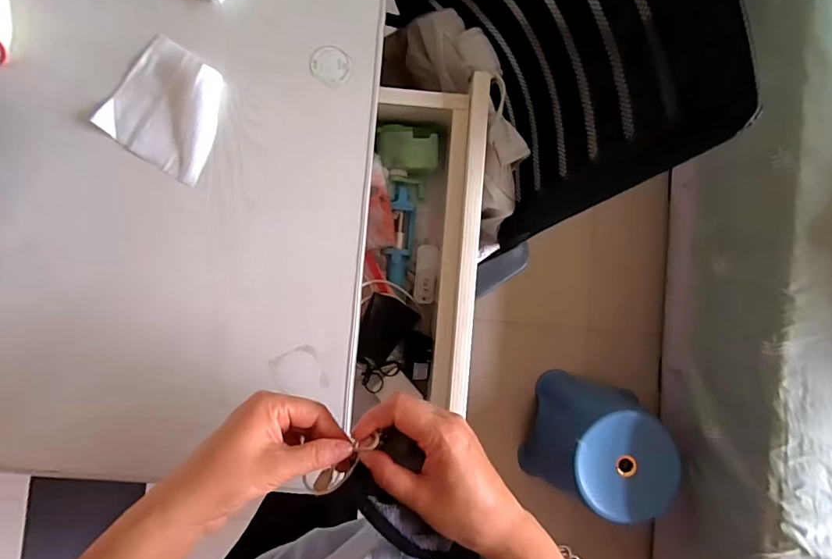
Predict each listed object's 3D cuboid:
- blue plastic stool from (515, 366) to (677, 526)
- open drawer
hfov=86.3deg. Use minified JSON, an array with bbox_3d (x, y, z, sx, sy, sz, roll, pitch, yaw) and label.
[{"bbox_3d":[0.469,0.410,1.145,0.292,0.314,0.292,1,80,-5],"label":"blue plastic stool"},{"bbox_3d":[0.008,-0.048,0.543,0.166,0.108,0.360,4,87,-2],"label":"open drawer"}]

